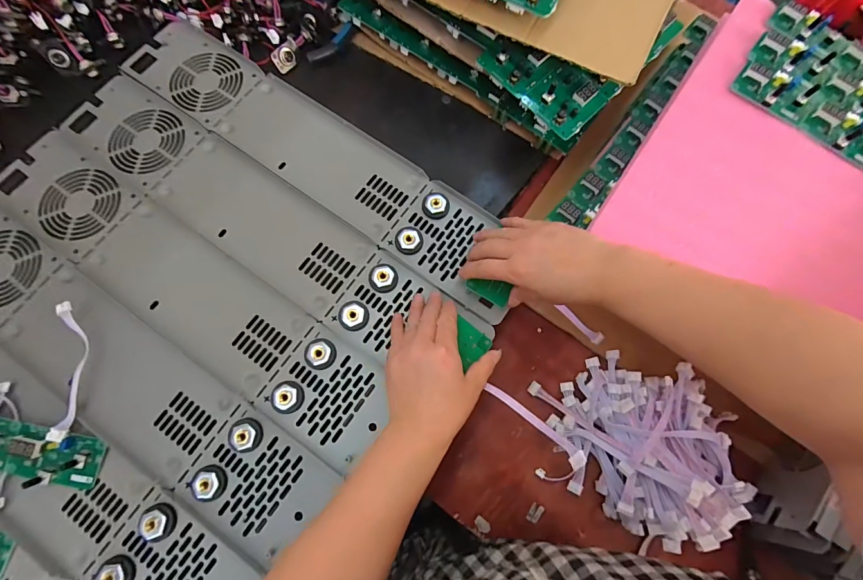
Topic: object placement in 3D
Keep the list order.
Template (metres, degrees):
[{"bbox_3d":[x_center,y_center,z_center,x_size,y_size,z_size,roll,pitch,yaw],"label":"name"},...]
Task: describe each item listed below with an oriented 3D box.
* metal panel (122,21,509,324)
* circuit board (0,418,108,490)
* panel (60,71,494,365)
[{"bbox_3d":[-0.129,-0.158,0.454,0.529,0.012,0.104,35,78,8],"label":"metal panel"},{"bbox_3d":[-0.384,0.144,0.360,0.153,0.026,0.047,12,76,2],"label":"circuit board"},{"bbox_3d":[-0.191,-0.080,0.432,0.513,0.011,0.096,34,77,8],"label":"panel"}]

